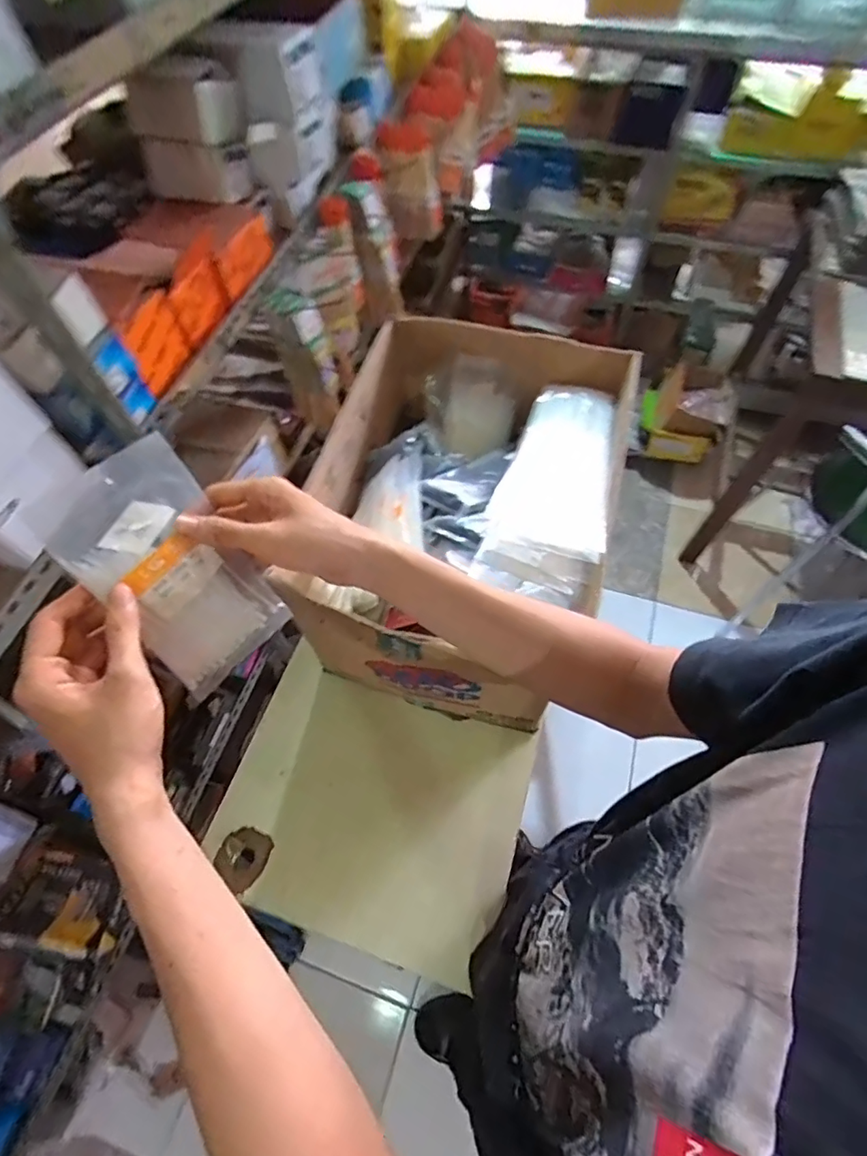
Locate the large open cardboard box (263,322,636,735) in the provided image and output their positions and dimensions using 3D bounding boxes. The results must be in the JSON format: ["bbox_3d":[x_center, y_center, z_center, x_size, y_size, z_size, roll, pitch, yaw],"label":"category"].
[{"bbox_3d":[0.040,-0.079,0.740,0.345,0.291,0.472,13,62,9],"label":"large open cardboard box"}]

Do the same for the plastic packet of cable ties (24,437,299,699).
[{"bbox_3d":[-0.176,-0.003,0.365,0.011,0.165,0.093,11,48,43],"label":"plastic packet of cable ties"}]

